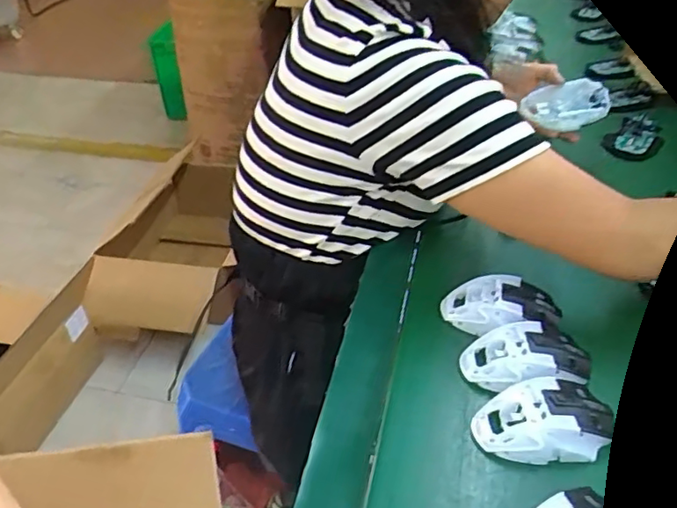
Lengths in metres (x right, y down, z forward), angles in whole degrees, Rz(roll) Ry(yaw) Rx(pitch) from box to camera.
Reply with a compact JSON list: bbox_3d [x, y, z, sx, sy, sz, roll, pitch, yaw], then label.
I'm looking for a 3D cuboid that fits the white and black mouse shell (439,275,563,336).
[{"bbox_3d":[0.162,0.055,0.614,0.112,0.038,0.057,3,39,6],"label":"white and black mouse shell"}]

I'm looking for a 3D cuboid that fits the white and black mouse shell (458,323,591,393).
[{"bbox_3d":[0.172,0.097,0.559,0.111,0.034,0.063,-1,39,1],"label":"white and black mouse shell"}]

